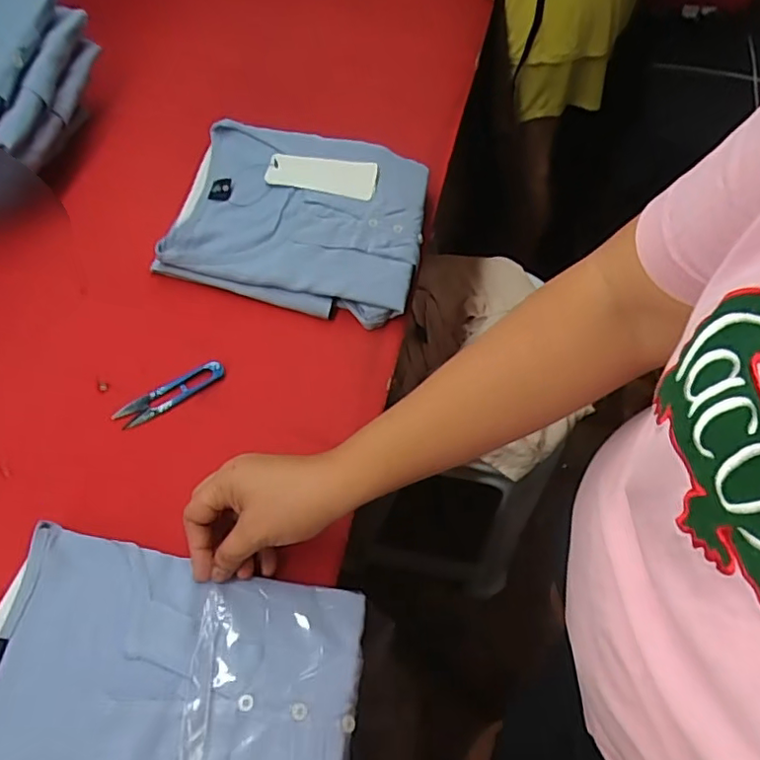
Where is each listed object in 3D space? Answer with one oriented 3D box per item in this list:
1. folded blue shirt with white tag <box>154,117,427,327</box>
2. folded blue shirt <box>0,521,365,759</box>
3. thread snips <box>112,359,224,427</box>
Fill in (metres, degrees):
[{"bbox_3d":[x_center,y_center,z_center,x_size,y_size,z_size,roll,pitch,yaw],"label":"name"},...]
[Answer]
[{"bbox_3d":[-0.083,-0.177,0.638,0.259,0.054,0.207,13,59,4],"label":"folded blue shirt with white tag"},{"bbox_3d":[-0.150,0.223,0.397,0.256,0.037,0.202,9,59,2],"label":"folded blue shirt"},{"bbox_3d":[-0.195,0.012,0.544,0.104,0.008,0.028,-28,65,-19],"label":"thread snips"}]

